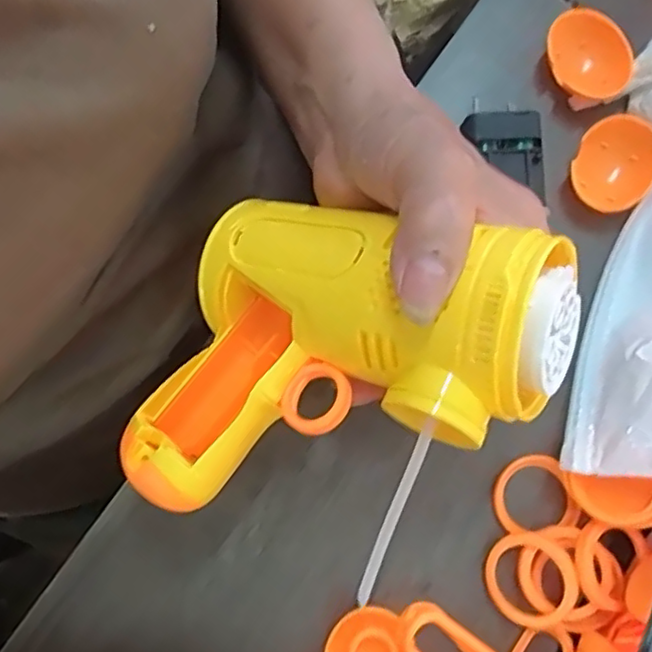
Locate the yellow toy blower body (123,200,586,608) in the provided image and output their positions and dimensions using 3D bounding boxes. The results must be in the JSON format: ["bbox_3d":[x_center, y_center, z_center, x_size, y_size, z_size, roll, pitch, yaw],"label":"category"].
[{"bbox_3d":[-0.001,-0.003,0.214,0.152,0.058,0.101,-20,77,33],"label":"yellow toy blower body"}]

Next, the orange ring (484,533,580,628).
[{"bbox_3d":[0.081,0.100,0.251,0.035,0.005,0.034,-5,80,30],"label":"orange ring"}]

